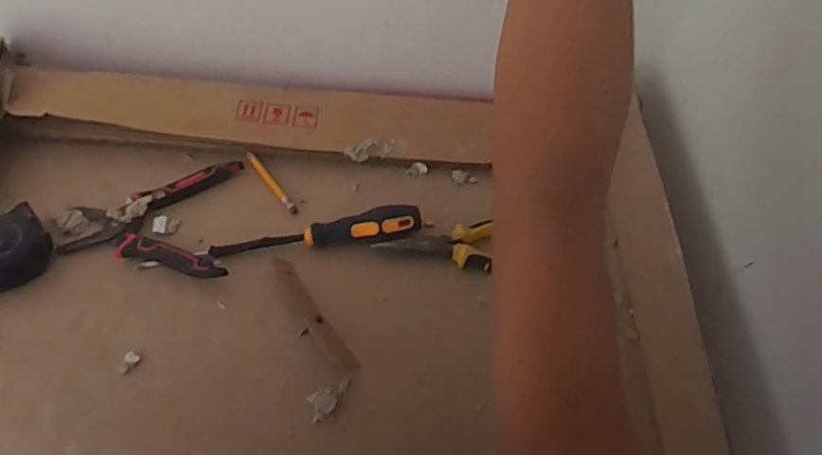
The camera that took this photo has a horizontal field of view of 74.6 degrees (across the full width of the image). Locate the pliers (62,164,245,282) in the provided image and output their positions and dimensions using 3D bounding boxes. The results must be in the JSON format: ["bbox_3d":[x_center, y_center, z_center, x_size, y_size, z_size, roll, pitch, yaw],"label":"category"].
[{"bbox_3d":[-0.239,-0.008,0.499,0.147,0.019,0.127,-2,57,-4],"label":"pliers"}]

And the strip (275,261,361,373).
[{"bbox_3d":[-0.083,0.073,0.456,0.017,0.009,0.120,-30,63,-20],"label":"strip"}]

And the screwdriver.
[{"bbox_3d":[-0.085,0.005,0.496,0.188,0.027,0.024,-6,57,-6],"label":"screwdriver"}]

